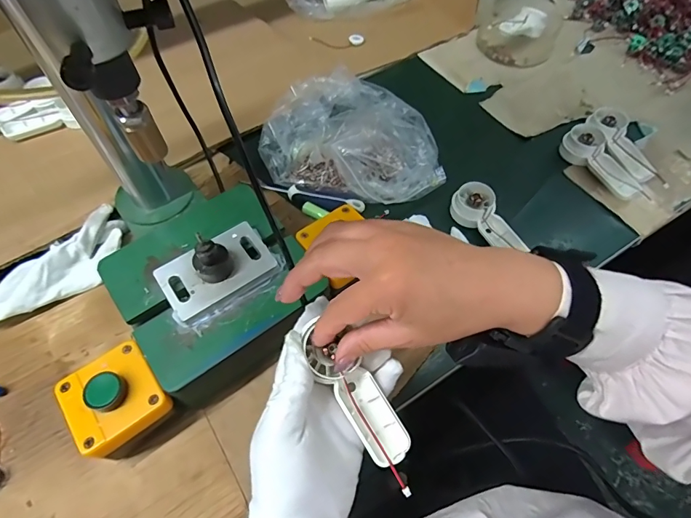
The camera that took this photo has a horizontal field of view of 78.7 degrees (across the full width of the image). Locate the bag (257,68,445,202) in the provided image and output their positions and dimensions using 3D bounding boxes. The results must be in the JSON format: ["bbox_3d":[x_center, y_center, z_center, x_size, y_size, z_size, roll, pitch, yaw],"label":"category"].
[{"bbox_3d":[0.013,-0.145,0.512,0.220,0.057,0.162,19,62,10],"label":"bag"}]

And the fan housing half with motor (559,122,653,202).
[{"bbox_3d":[0.306,-0.113,0.505,0.041,0.025,0.118,-19,59,-11],"label":"fan housing half with motor"}]

